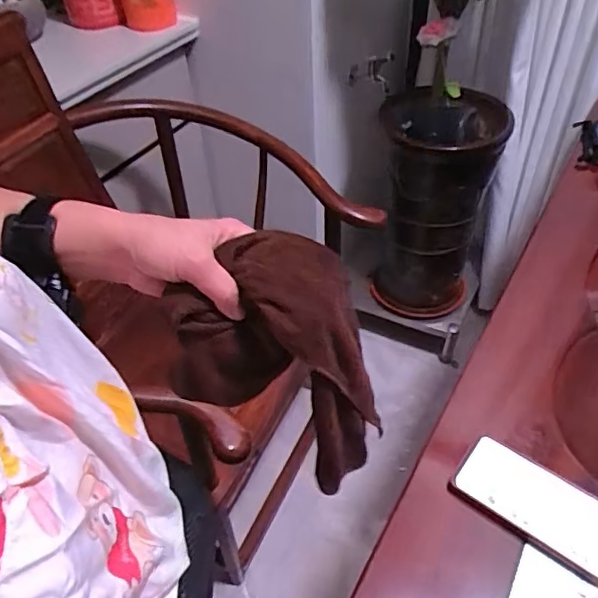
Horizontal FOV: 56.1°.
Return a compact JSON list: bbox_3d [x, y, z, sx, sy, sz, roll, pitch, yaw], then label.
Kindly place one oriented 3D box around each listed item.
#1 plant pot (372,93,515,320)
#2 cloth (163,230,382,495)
[{"bbox_3d":[0.340,-0.211,1.452,0.267,0.612,0.288,-2,46,2],"label":"plant pot"},{"bbox_3d":[-0.014,0.057,0.462,0.143,0.219,0.079,11,47,14],"label":"cloth"}]

